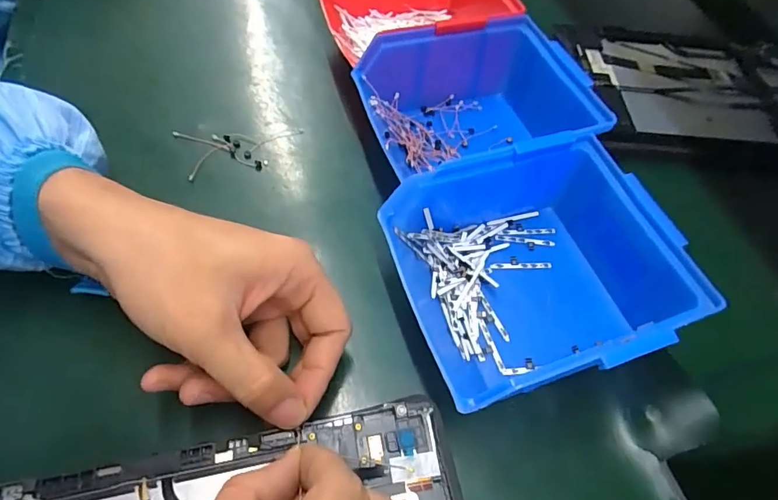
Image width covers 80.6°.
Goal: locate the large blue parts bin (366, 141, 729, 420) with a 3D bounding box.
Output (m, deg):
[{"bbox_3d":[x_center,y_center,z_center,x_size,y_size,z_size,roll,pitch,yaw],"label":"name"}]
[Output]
[{"bbox_3d":[0.082,0.009,0.257,0.135,0.065,0.124,-16,61,-16],"label":"large blue parts bin"}]

